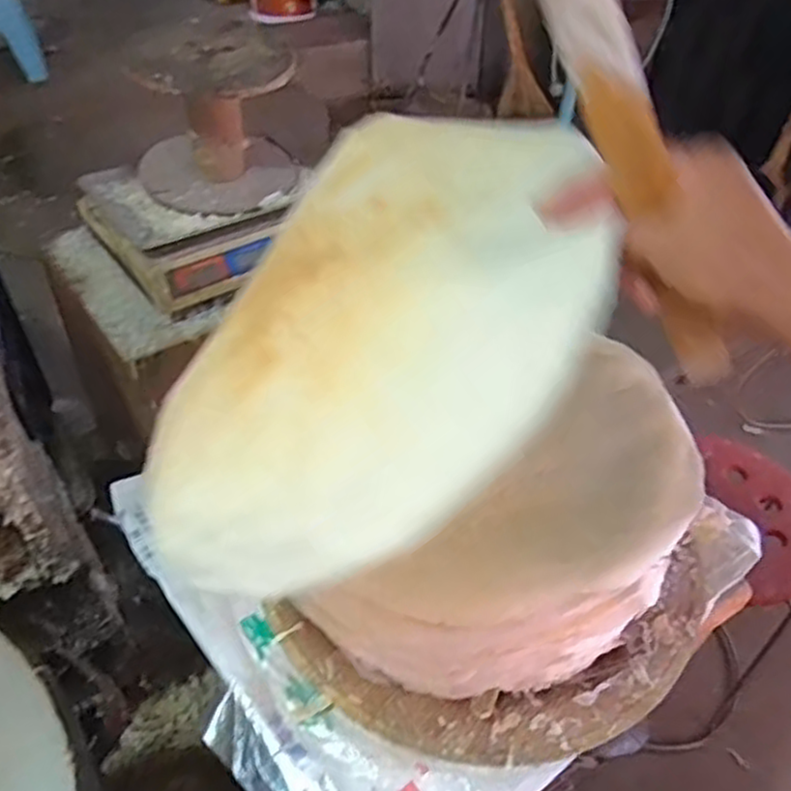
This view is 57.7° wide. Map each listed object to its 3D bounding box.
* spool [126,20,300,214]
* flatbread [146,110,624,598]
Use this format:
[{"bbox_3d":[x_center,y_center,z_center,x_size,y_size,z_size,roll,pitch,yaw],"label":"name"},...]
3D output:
[{"bbox_3d":[-0.264,-0.398,1.040,0.220,0.205,0.206,-7,43,-11],"label":"spool"},{"bbox_3d":[-0.028,-0.041,0.444,0.304,0.019,0.332,-21,51,29],"label":"flatbread"}]

